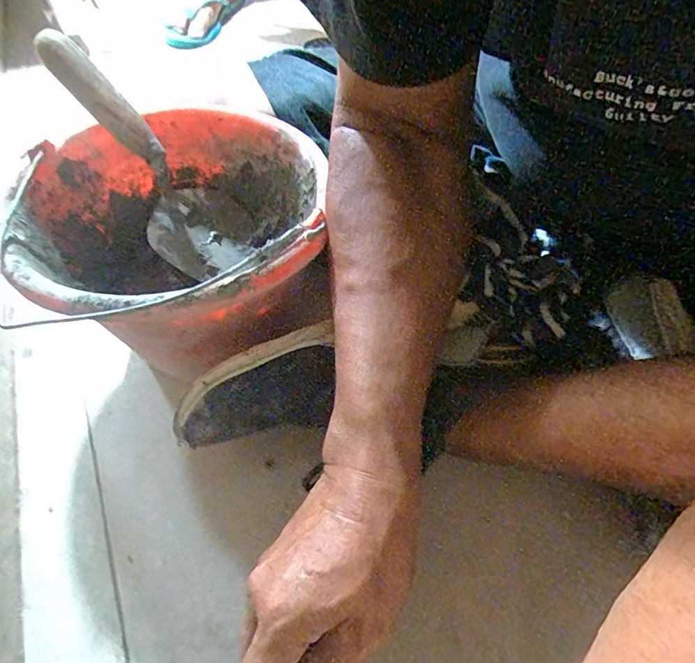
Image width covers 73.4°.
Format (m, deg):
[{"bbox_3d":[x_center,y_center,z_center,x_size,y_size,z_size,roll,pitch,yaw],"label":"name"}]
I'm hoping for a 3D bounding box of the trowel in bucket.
[{"bbox_3d":[-0.175,-0.146,0.410,0.051,0.239,0.091,-10,35,51],"label":"trowel in bucket"}]

